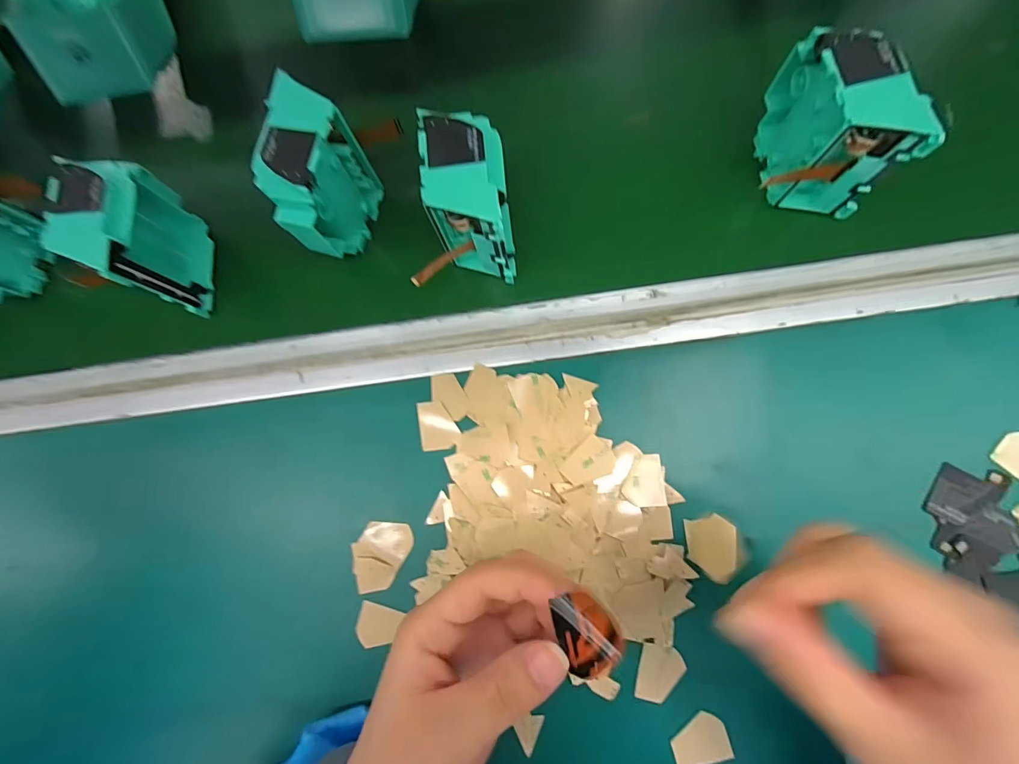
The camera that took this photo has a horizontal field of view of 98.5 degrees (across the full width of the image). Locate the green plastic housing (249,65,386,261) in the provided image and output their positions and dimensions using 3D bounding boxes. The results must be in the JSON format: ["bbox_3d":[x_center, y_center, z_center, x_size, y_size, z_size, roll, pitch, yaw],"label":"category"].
[{"bbox_3d":[-0.112,-0.117,0.270,0.038,0.085,0.073,9,83,5],"label":"green plastic housing"}]

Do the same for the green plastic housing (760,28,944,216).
[{"bbox_3d":[0.176,-0.142,0.240,0.037,0.076,0.078,-12,82,3],"label":"green plastic housing"}]

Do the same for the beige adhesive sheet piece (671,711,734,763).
[{"bbox_3d":[0.101,0.190,0.231,0.030,0.004,0.023,-18,81,2],"label":"beige adhesive sheet piece"}]

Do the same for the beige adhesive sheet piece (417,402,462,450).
[{"bbox_3d":[-0.043,0.026,0.269,0.024,0.004,0.030,-7,82,3],"label":"beige adhesive sheet piece"}]

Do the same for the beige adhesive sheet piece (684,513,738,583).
[{"bbox_3d":[0.113,0.092,0.244,0.026,0.004,0.034,-4,75,12],"label":"beige adhesive sheet piece"}]

